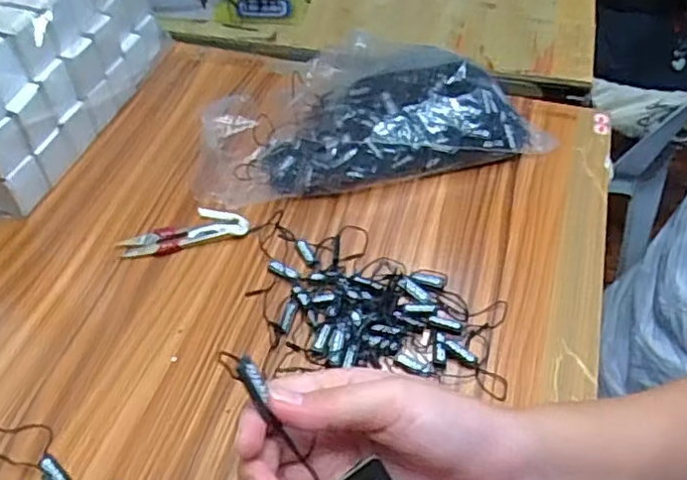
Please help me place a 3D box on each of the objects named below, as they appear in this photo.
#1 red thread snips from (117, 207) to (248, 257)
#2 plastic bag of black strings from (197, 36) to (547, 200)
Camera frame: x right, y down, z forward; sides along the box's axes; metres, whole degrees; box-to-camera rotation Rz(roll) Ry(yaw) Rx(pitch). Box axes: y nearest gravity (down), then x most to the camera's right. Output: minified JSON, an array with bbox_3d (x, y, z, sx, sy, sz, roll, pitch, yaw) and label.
[{"bbox_3d":[-0.136,-0.007,0.537,0.107,0.012,0.038,-12,49,-9],"label":"red thread snips"},{"bbox_3d":[0.020,-0.119,0.590,0.314,0.076,0.132,-12,49,-9],"label":"plastic bag of black strings"}]

